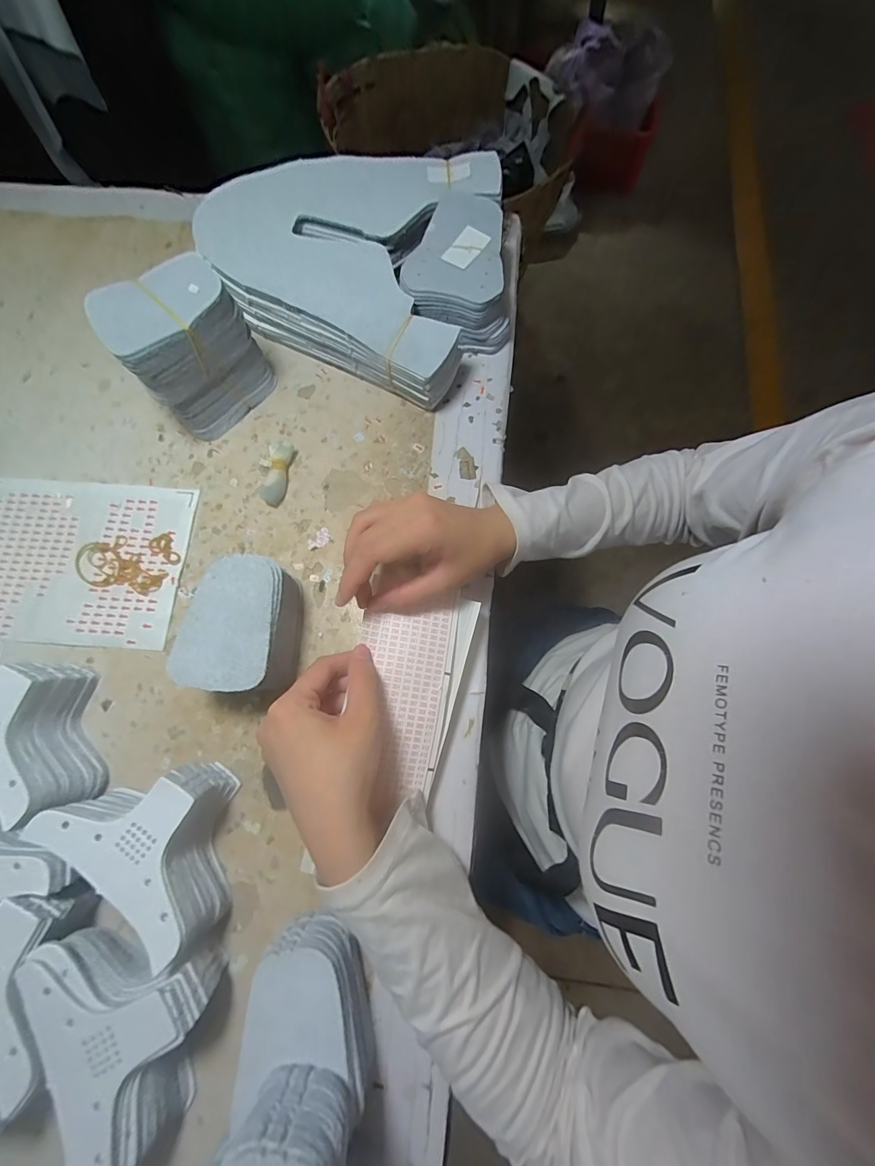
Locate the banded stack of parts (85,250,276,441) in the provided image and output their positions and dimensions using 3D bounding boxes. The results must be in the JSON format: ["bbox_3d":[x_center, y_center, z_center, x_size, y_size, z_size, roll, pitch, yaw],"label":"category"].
[{"bbox_3d":[-0.203,-0.193,0.356,0.094,0.110,0.060,-39,78,-9],"label":"banded stack of parts"}]

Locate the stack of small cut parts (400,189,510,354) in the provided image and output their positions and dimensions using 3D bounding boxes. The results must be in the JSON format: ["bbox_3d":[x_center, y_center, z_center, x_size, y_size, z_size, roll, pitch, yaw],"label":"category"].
[{"bbox_3d":[0.021,-0.294,0.402,0.098,0.057,0.129,3,75,2],"label":"stack of small cut parts"}]

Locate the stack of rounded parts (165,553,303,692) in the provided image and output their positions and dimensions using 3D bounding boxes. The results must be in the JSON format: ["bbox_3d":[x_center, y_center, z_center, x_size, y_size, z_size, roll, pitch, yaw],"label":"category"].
[{"bbox_3d":[-0.145,0.033,0.320,0.066,0.063,0.094,-2,75,0],"label":"stack of rounded parts"}]

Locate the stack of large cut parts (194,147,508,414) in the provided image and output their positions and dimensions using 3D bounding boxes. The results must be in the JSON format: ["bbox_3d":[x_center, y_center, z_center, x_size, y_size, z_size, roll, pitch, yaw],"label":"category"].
[{"bbox_3d":[-0.079,-0.318,0.411,0.276,0.059,0.233,22,76,7],"label":"stack of large cut parts"}]

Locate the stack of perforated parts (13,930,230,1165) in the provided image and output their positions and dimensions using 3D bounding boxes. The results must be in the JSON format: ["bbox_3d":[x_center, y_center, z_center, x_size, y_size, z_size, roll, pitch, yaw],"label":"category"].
[{"bbox_3d":[-0.197,0.276,0.255,0.104,0.054,0.104,12,76,4],"label":"stack of perforated parts"}]

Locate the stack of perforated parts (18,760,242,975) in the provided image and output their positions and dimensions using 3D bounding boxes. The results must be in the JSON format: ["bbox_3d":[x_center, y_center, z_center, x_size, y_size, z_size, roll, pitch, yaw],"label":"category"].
[{"bbox_3d":[-0.182,0.167,0.287,0.122,0.058,0.076,35,78,10],"label":"stack of perforated parts"}]

